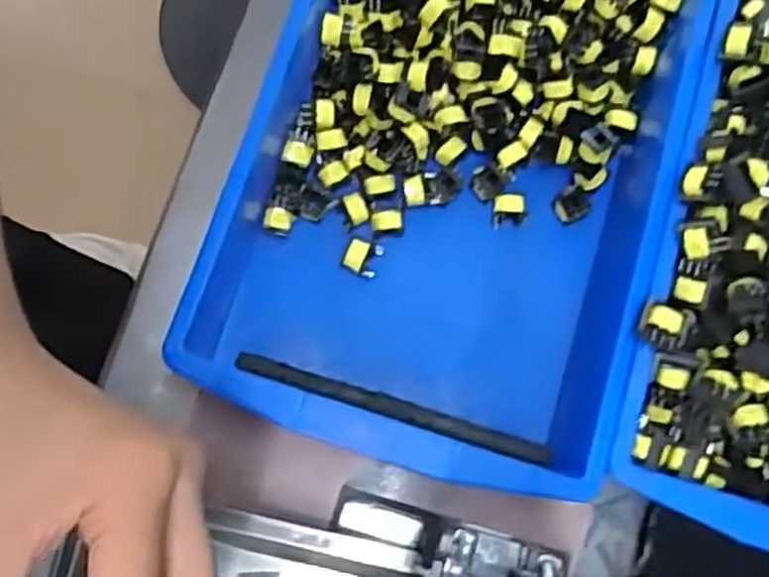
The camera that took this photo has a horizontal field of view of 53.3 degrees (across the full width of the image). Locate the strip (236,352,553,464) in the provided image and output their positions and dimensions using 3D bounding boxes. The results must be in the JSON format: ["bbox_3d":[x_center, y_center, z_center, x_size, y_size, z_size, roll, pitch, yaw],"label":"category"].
[{"bbox_3d":[0.005,0.064,0.411,0.172,0.015,0.012,17,78,3],"label":"strip"}]

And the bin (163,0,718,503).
[{"bbox_3d":[0.046,-0.087,0.485,0.284,0.105,0.355,14,78,2],"label":"bin"}]

